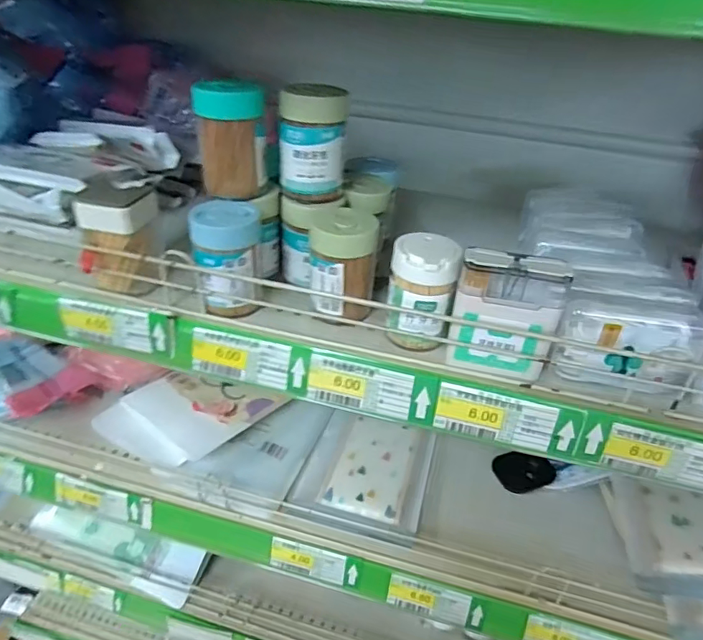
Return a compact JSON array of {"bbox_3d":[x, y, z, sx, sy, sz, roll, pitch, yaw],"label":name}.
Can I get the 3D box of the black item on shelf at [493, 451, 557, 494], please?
[{"bbox_3d":[0.202,0.176,0.611,0.064,0.013,0.050,-5,37,-12],"label":"black item on shelf"}]

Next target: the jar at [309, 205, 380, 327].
[{"bbox_3d":[-0.006,-0.040,0.400,0.054,0.080,0.046,11,36,10],"label":"jar"}]

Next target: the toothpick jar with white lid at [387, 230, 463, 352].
[{"bbox_3d":[0.051,-0.019,0.381,0.045,0.077,0.046,3,36,-2],"label":"toothpick jar with white lid"}]

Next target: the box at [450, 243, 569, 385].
[{"bbox_3d":[0.105,-0.002,0.353,0.070,0.082,0.028,12,36,11],"label":"box"}]

